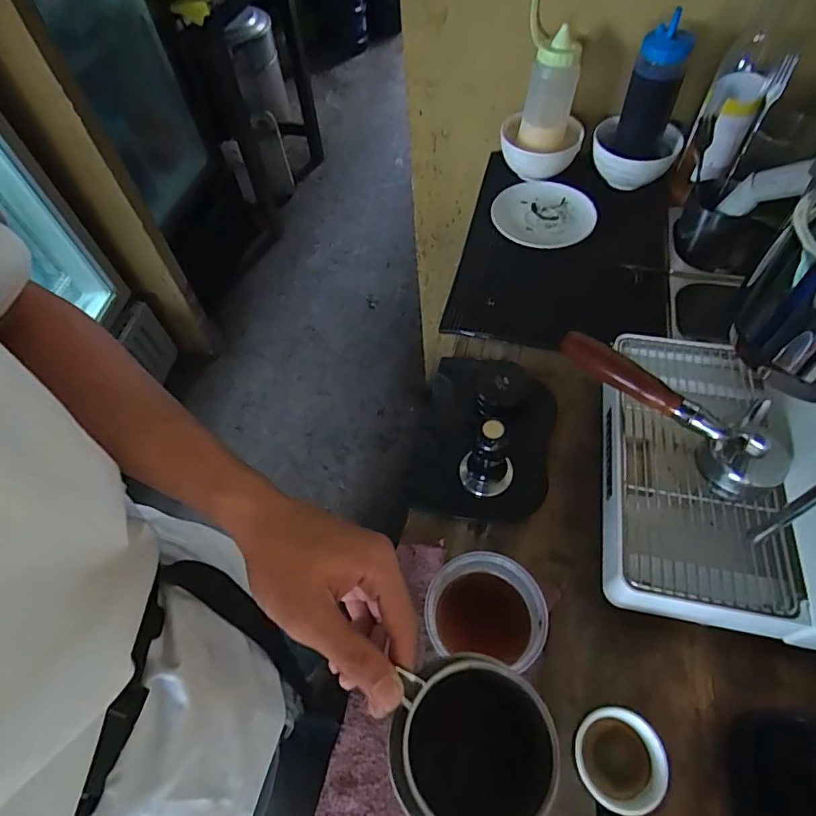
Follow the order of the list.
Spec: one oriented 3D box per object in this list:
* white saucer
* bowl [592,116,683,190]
[{"bbox_3d":[0.206,-0.296,0.792,0.156,0.024,0.151,20,60,16],"label":"white saucer"},{"bbox_3d":[0.363,-0.406,0.825,0.130,0.070,0.129,-2,56,3],"label":"bowl"}]

